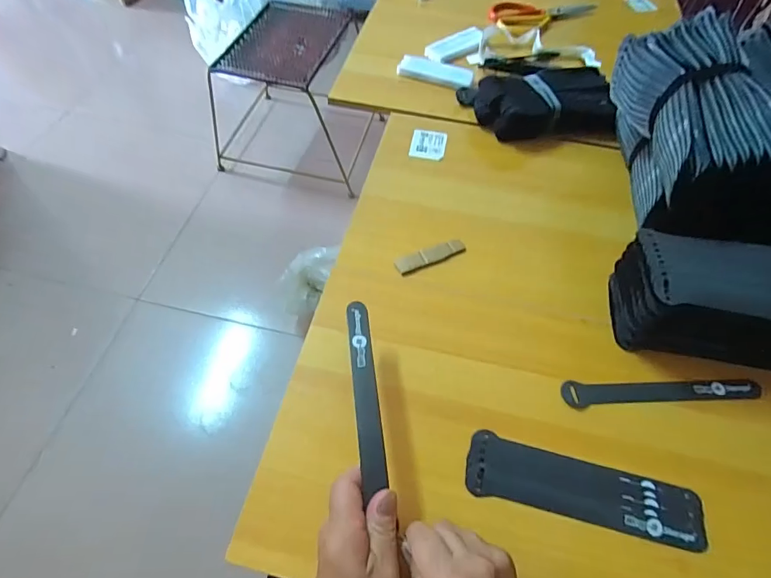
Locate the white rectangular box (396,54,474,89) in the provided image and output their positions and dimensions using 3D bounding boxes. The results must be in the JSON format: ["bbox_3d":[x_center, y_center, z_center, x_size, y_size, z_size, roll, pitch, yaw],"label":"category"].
[{"bbox_3d":[0.082,-0.349,0.671,0.121,0.018,0.035,20,60,10],"label":"white rectangular box"}]

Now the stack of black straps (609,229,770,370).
[{"bbox_3d":[0.336,0.016,0.408,0.203,0.093,0.090,10,58,4],"label":"stack of black straps"}]

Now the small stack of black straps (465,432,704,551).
[{"bbox_3d":[0.171,0.174,0.360,0.197,0.015,0.050,14,59,7],"label":"small stack of black straps"}]

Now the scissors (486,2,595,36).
[{"bbox_3d":[0.302,-0.532,0.796,0.214,0.024,0.087,-19,61,-13],"label":"scissors"}]

